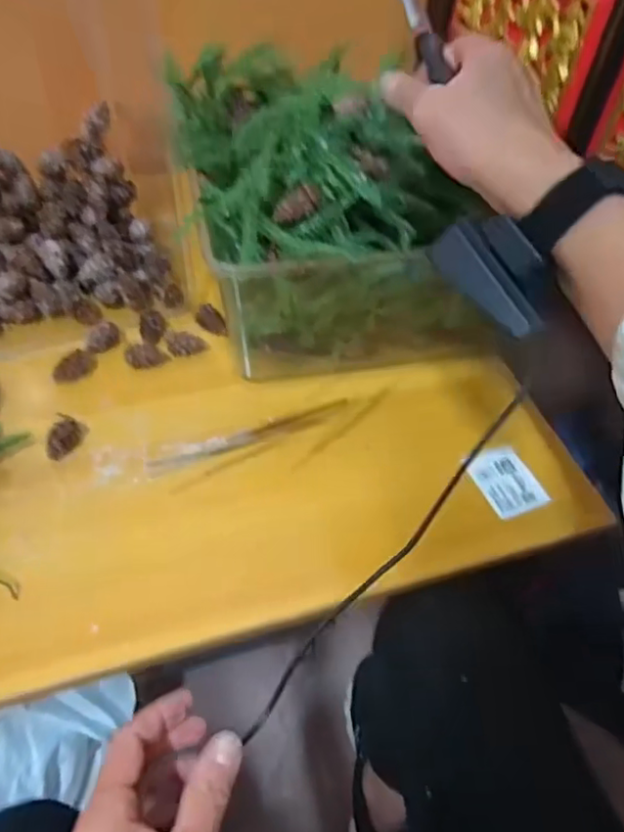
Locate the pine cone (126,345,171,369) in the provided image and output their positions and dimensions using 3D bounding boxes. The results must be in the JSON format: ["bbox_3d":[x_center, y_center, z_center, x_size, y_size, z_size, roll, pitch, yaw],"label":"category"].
[{"bbox_3d":[-0.149,-0.055,0.547,0.034,0.017,0.018,-21,57,-21],"label":"pine cone"}]

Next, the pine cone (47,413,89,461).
[{"bbox_3d":[-0.198,0.016,0.484,0.021,0.019,0.035,15,51,5],"label":"pine cone"}]

